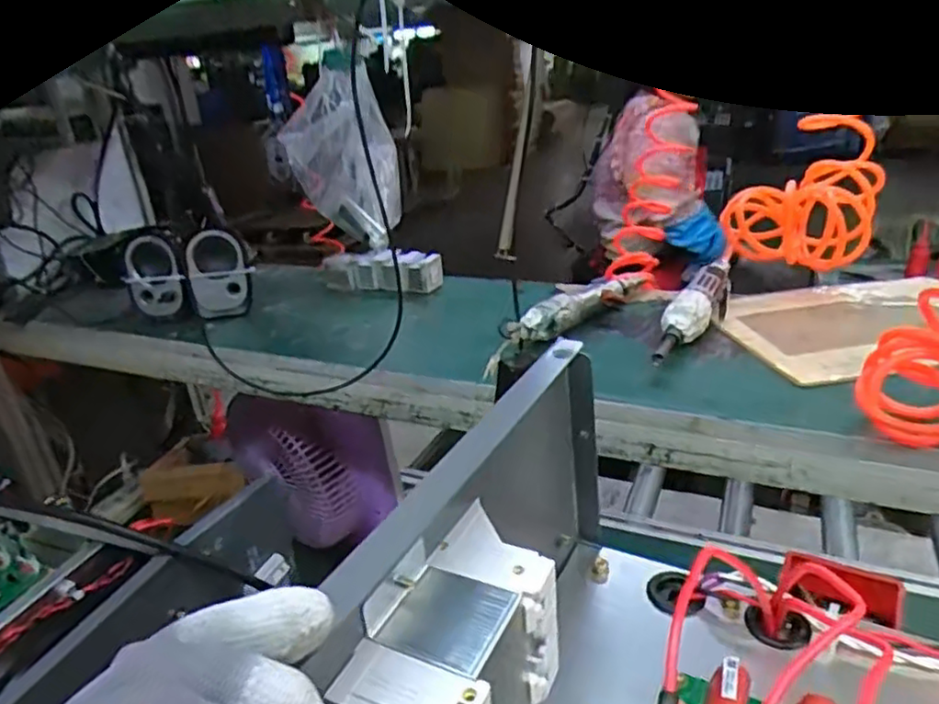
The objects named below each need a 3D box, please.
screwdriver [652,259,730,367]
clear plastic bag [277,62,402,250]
[{"bbox_3d":[0.253,-0.049,0.724,0.043,0.043,0.260,12,30,32],"label":"screwdriver"},{"bbox_3d":[-0.185,-0.276,0.950,0.157,0.222,0.123,-9,26,-7],"label":"clear plastic bag"}]

